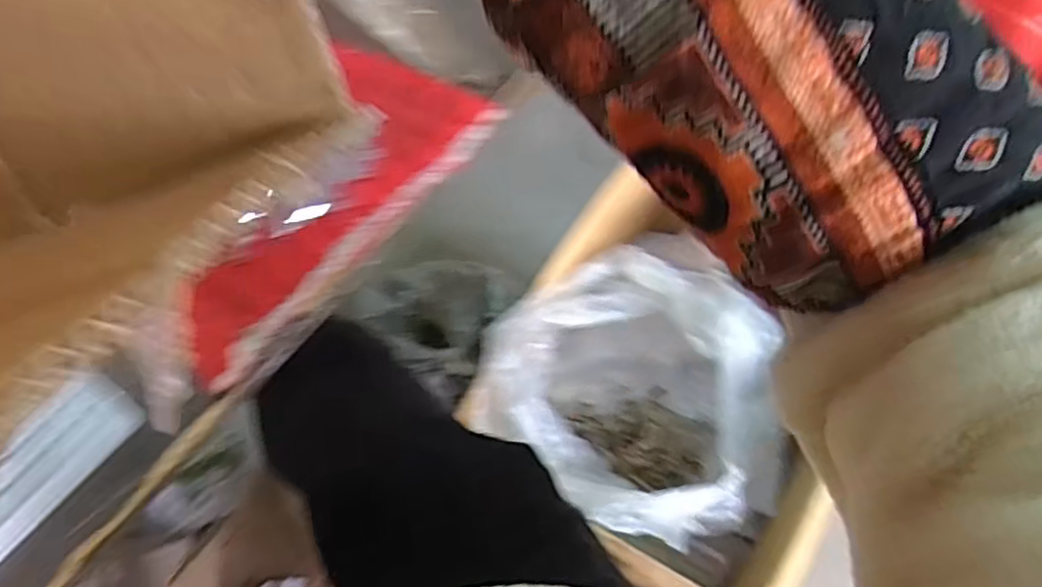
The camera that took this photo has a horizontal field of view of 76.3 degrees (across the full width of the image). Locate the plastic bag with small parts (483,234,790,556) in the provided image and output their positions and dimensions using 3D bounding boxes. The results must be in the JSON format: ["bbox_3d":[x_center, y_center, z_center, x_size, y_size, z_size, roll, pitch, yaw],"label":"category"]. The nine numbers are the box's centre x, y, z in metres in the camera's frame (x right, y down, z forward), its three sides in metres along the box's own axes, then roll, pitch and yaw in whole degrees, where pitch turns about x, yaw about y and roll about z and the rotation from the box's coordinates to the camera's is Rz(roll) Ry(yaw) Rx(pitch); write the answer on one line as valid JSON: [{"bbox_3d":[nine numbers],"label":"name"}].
[{"bbox_3d":[0.100,0.132,0.716,0.261,0.190,0.362,30,40,18],"label":"plastic bag with small parts"}]

